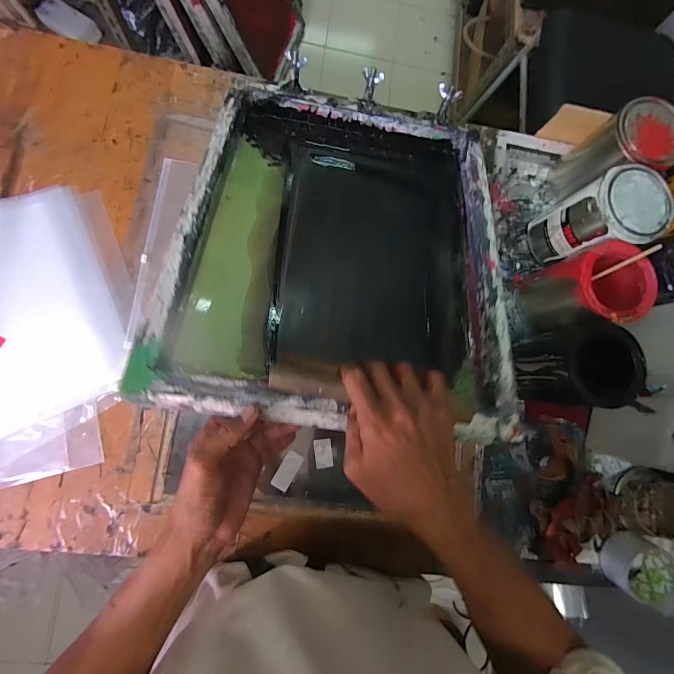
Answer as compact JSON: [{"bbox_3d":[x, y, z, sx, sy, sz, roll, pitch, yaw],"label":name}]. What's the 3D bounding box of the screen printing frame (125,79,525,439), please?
[{"bbox_3d":[0.013,-0.128,0.459,0.386,0.054,0.476,8,66,-7],"label":"screen printing frame"}]

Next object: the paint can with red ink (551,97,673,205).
[{"bbox_3d":[0.437,-0.282,0.570,0.096,0.155,0.103,1,84,-7],"label":"paint can with red ink"}]

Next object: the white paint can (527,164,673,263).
[{"bbox_3d":[0.399,-0.176,0.554,0.110,0.152,0.104,1,84,-7],"label":"white paint can"}]

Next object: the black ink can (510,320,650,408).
[{"bbox_3d":[0.340,0.044,0.528,0.113,0.139,0.111,-8,85,-8],"label":"black ink can"}]

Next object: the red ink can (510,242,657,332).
[{"bbox_3d":[0.367,-0.070,0.542,0.106,0.146,0.109,1,84,-7],"label":"red ink can"}]

